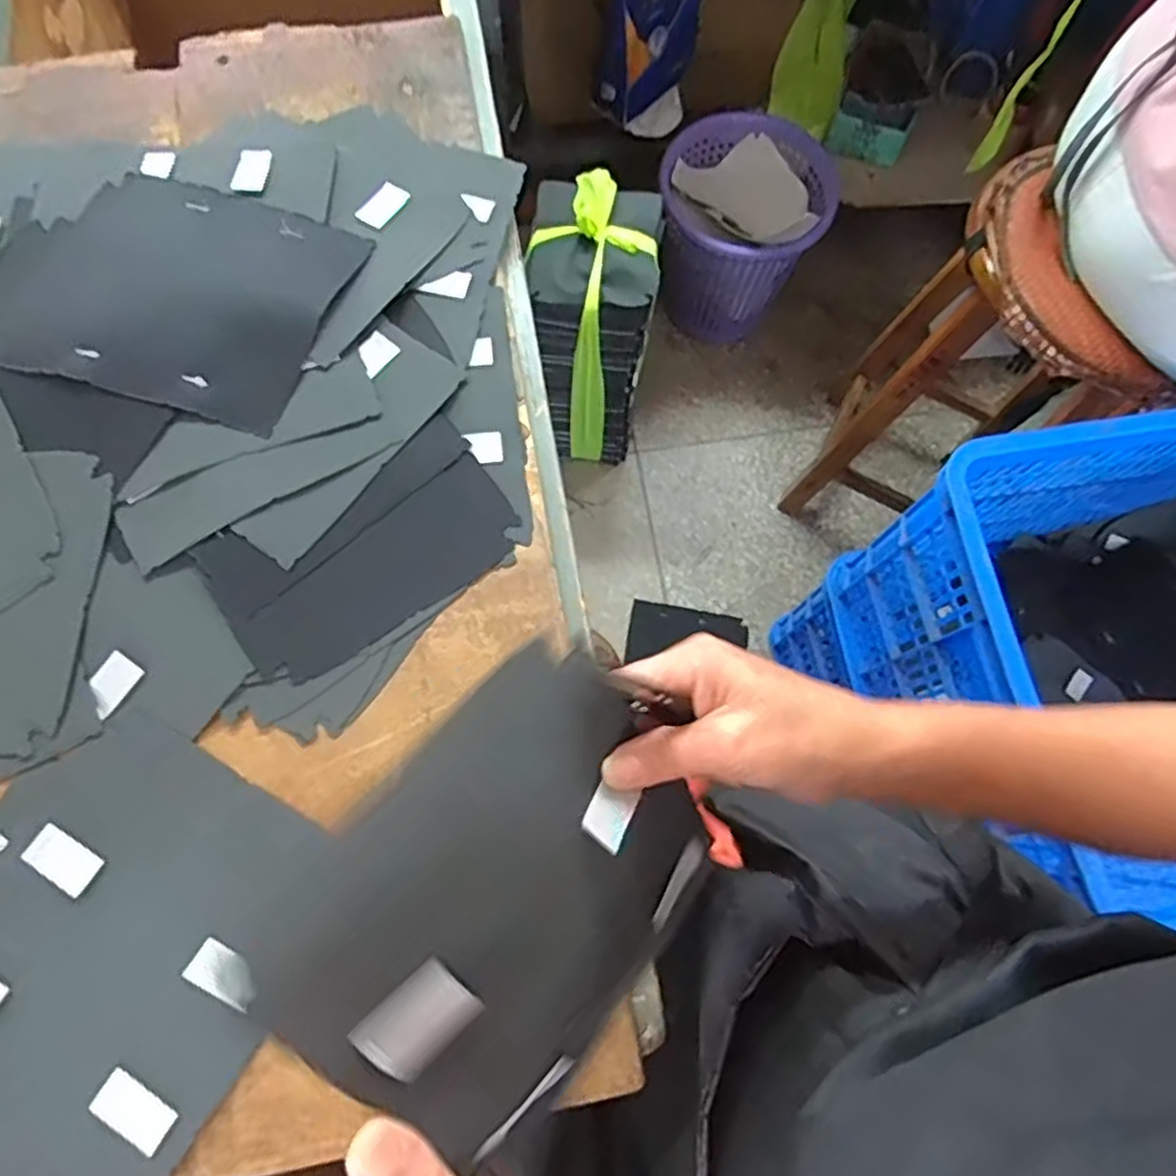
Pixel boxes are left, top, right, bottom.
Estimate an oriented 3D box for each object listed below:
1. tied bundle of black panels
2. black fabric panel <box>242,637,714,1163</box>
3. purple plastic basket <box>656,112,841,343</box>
[{"bbox_3d":[0.007,-0.390,1.105,0.165,0.396,0.211,3,73,-1],"label":"tied bundle of black panels"},{"bbox_3d":[-0.023,0.120,0.278,0.157,0.025,0.145,-46,112,-14],"label":"black fabric panel"},{"bbox_3d":[0.257,-0.605,1.271,0.282,0.279,0.272,11,73,1],"label":"purple plastic basket"}]

